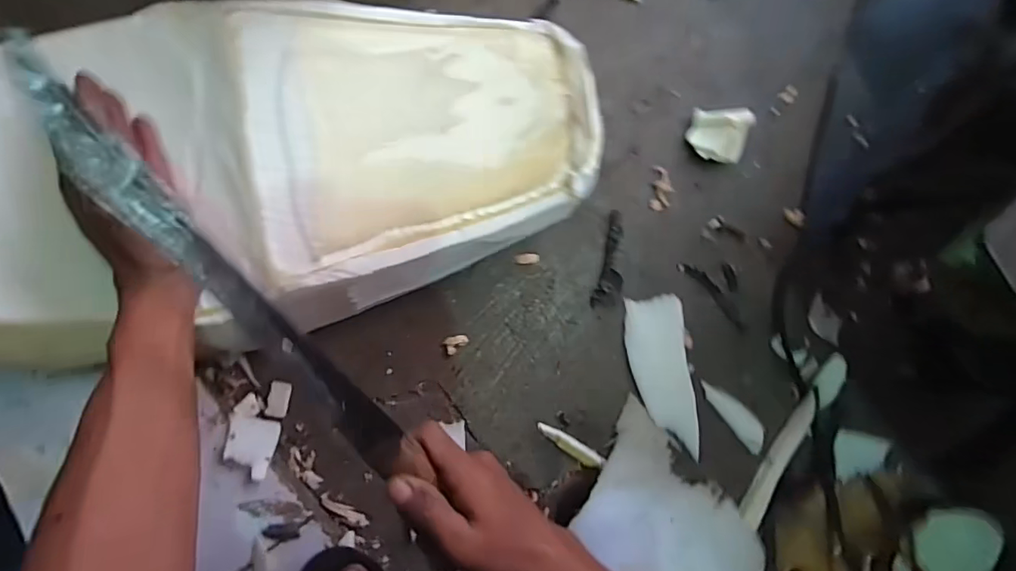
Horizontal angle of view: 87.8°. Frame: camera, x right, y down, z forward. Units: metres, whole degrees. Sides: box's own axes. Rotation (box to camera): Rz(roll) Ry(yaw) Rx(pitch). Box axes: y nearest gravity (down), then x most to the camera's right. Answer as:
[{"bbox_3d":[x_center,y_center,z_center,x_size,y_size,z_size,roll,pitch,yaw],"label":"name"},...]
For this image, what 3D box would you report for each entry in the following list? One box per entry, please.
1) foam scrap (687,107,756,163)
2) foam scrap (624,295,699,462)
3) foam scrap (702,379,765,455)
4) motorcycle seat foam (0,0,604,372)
[{"bbox_3d":[0.231,-0.164,0.576,0.070,0.021,0.059,4,90,-7],"label":"foam scrap"},{"bbox_3d":[0.171,0.101,0.578,0.062,0.012,0.176,-11,92,-6],"label":"foam scrap"},{"bbox_3d":[0.256,0.145,0.596,0.028,0.009,0.097,-40,95,-4],"label":"foam scrap"},{"bbox_3d":[-0.231,-0.087,0.416,0.626,0.141,0.256,-16,94,-6],"label":"motorcycle seat foam"}]

